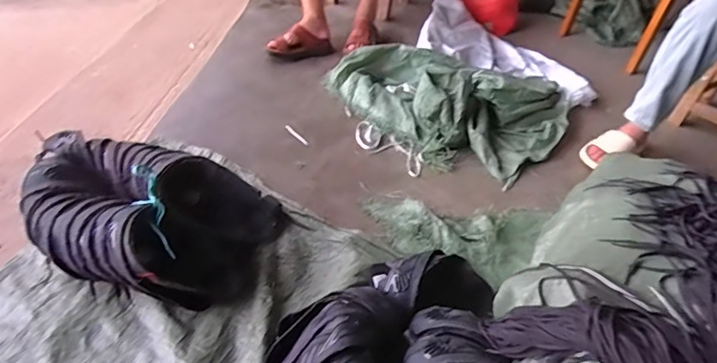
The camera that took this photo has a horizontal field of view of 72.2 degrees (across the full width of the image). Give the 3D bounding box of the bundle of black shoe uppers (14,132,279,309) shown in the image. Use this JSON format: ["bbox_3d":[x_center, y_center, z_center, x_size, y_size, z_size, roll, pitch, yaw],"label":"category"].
[{"bbox_3d":[-0.417,0.074,0.978,0.449,0.192,0.310,12,42,6],"label":"bundle of black shoe uppers"}]

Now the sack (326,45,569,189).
[{"bbox_3d":[0.306,-0.306,1.560,0.674,0.165,0.575,36,50,28],"label":"sack"}]

